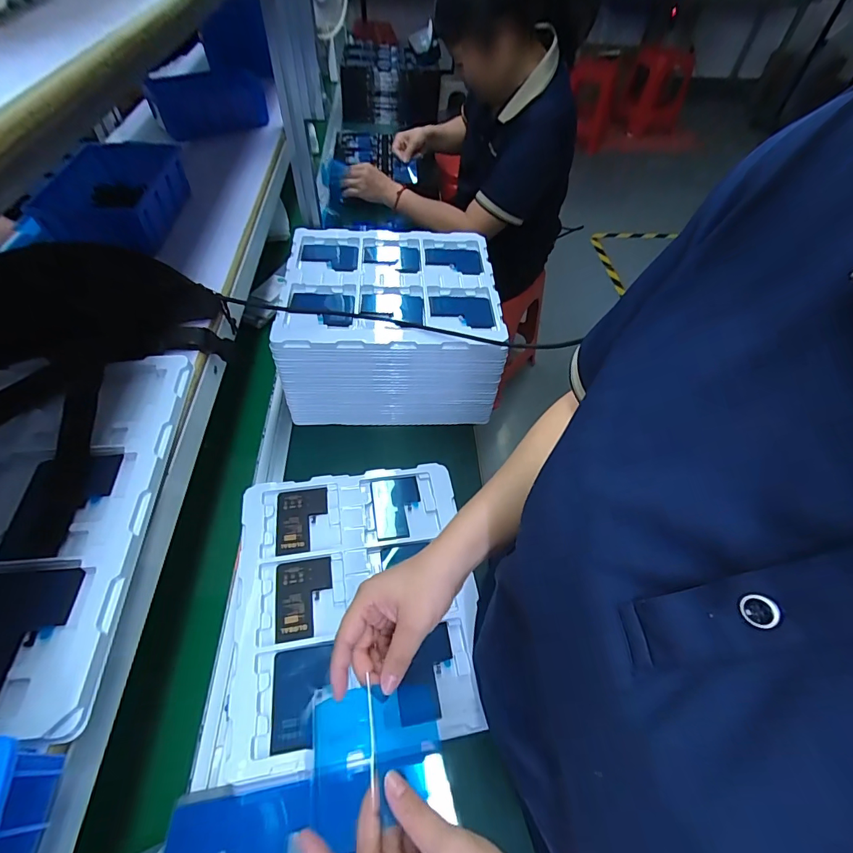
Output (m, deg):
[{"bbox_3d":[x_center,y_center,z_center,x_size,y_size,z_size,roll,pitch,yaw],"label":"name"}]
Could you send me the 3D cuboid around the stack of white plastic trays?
[{"bbox_3d":[-0.054,-0.169,0.724,0.324,0.169,0.284,2,52,-1],"label":"stack of white plastic trays"}]

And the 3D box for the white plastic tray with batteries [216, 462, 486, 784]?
[{"bbox_3d":[-0.083,0.197,0.526,0.272,0.020,0.318,-7,53,-8],"label":"white plastic tray with batteries"}]

